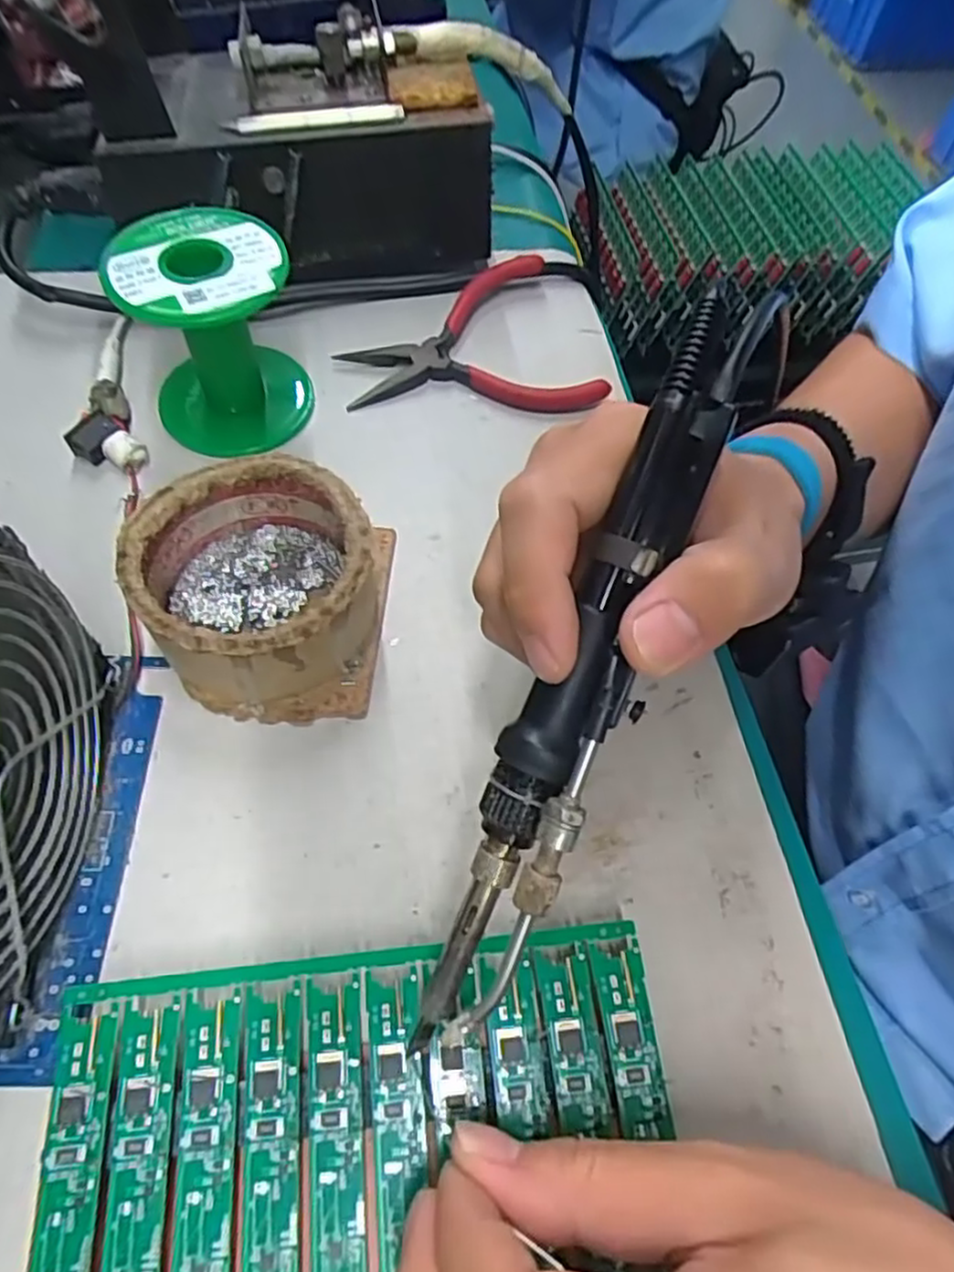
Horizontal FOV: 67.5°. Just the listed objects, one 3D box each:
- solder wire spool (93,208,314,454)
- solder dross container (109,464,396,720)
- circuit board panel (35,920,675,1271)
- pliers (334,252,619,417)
[{"bbox_3d":[-0.111,-0.127,0.306,0.065,0.074,0.065,2,60,-3],"label":"solder wire spool"},{"bbox_3d":[-0.078,-0.018,0.263,0.086,0.045,0.086,0,61,-4],"label":"solder dross container"},{"bbox_3d":[-0.028,0.147,0.185,0.161,0.005,0.119,-4,61,-6],"label":"circuit board panel"},{"bbox_3d":[-0.007,-0.142,0.350,0.117,0.022,0.090,-14,62,-12],"label":"pliers"}]

